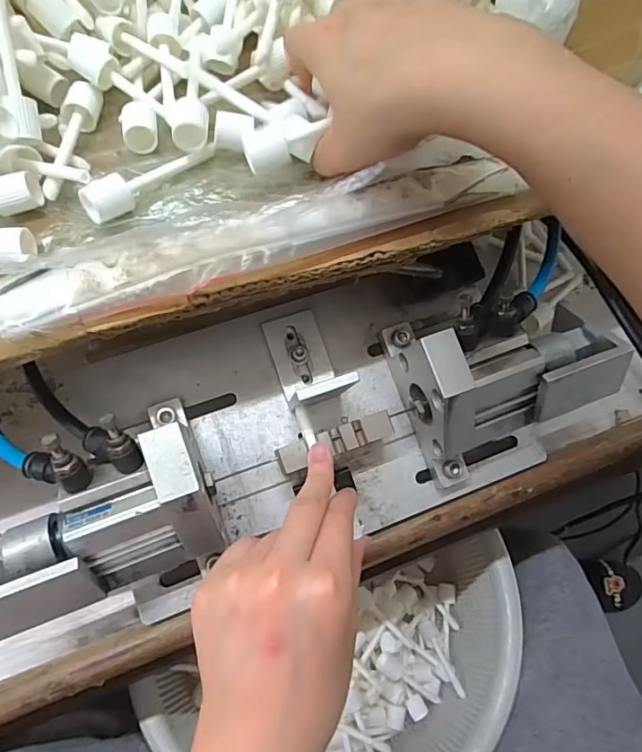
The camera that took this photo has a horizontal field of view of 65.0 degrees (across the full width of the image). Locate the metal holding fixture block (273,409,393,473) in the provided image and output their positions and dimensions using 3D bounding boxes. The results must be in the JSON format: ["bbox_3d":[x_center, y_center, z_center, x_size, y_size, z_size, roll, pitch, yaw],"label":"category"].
[{"bbox_3d":[0.009,0.039,0.298,0.070,0.008,0.016,-18,66,-12],"label":"metal holding fixture block"}]

